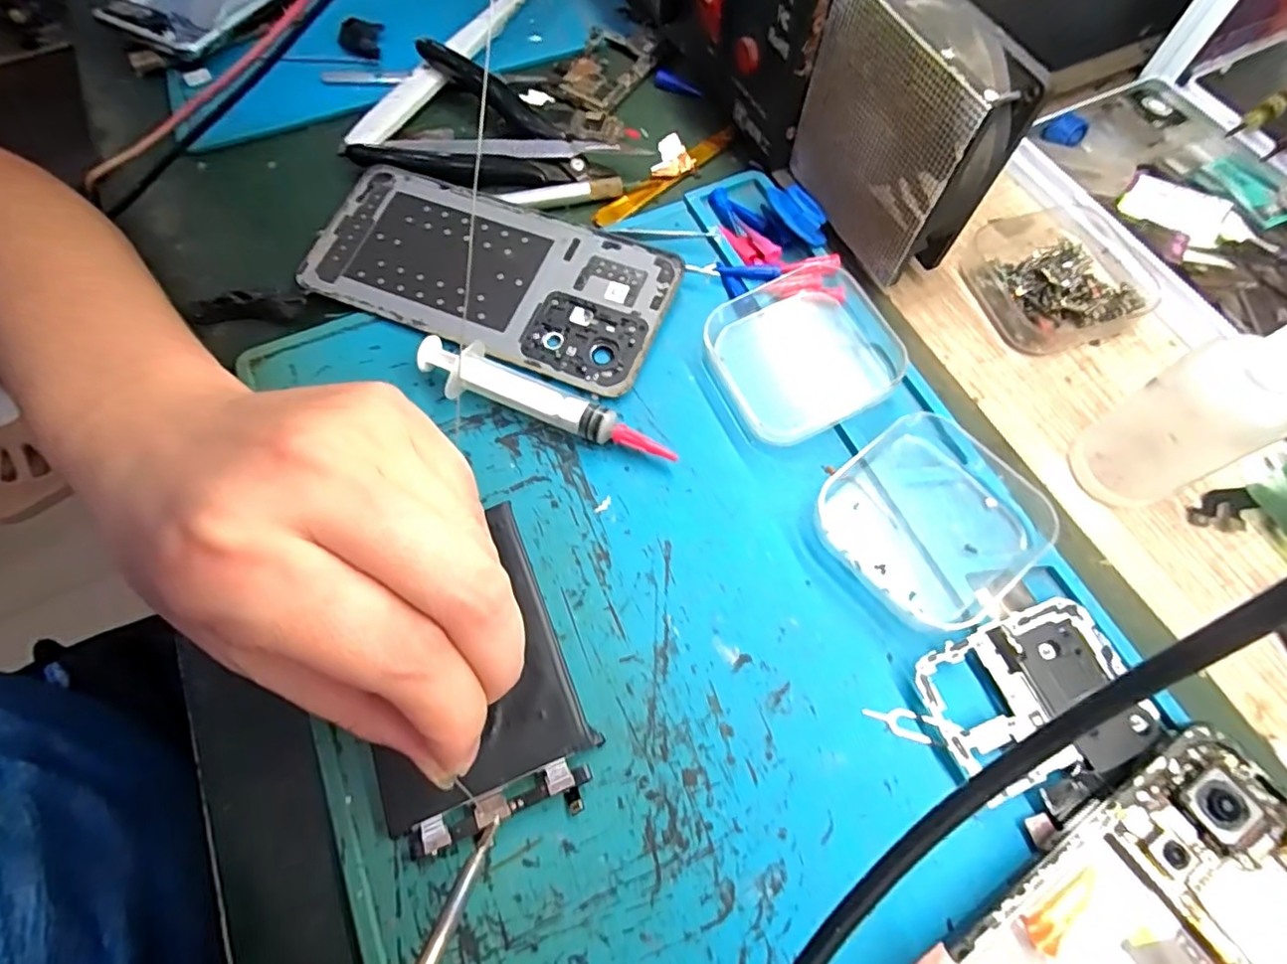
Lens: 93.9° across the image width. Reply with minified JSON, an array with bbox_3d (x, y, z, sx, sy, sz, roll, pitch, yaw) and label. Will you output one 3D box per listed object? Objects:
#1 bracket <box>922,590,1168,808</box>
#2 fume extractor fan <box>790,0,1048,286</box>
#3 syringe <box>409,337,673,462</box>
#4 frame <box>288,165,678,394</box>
[{"bbox_3d":[0.122,0.068,0.189,0.064,0.008,0.048,-20,68,-8],"label":"bracket"},{"bbox_3d":[0.096,-0.130,0.230,0.027,0.086,0.081,-25,68,-10],"label":"fume extractor fan"},{"bbox_3d":[-0.037,-0.031,0.231,0.104,0.015,0.020,21,68,9],"label":"syringe"},{"bbox_3d":[-0.068,-0.089,0.259,0.160,0.010,0.071,18,68,8],"label":"frame"}]

